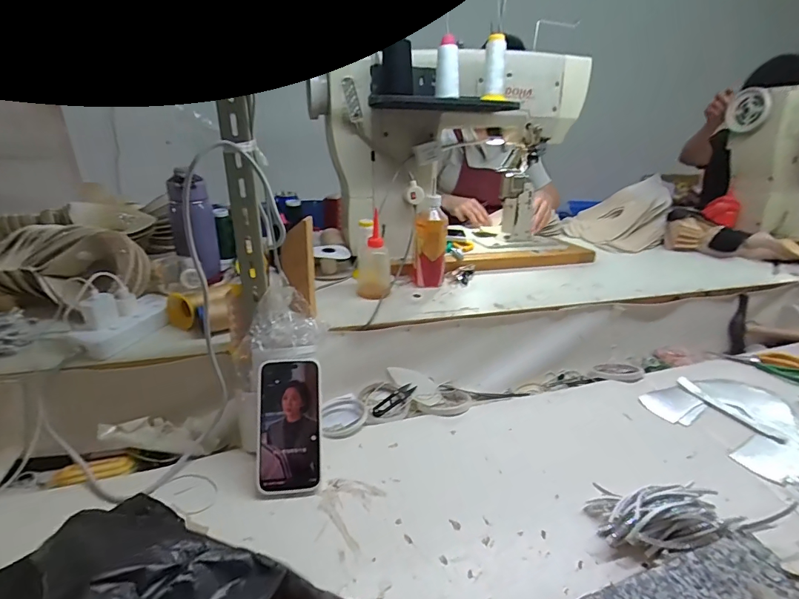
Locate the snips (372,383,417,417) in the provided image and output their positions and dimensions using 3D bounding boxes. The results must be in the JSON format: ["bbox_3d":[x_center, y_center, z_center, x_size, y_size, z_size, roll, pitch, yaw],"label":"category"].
[{"bbox_3d":[-0.010,0.169,0.728,0.023,0.015,0.106,22,32,34],"label":"snips"}]

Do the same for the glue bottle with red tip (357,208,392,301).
[{"bbox_3d":[-0.046,-0.079,0.836,0.064,0.140,0.065,1,27,-5],"label":"glue bottle with red tip"}]

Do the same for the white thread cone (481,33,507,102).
[{"bbox_3d":[0.188,-0.444,0.835,0.051,0.112,0.044,6,27,5],"label":"white thread cone"}]

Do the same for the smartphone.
[{"bbox_3d":[-0.143,0.163,0.566,0.080,0.166,0.011,-1,-13,-10],"label":"smartphone"}]

